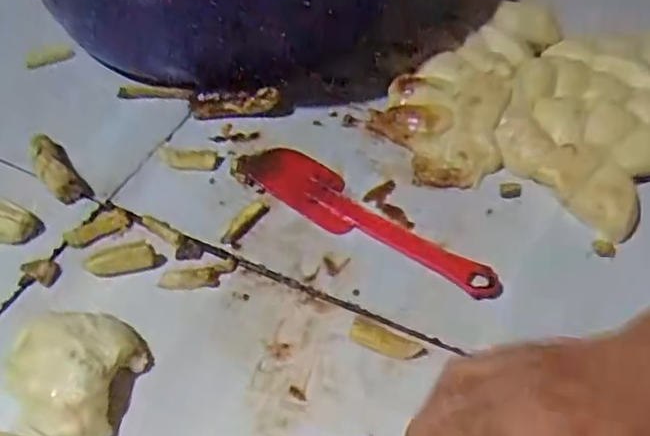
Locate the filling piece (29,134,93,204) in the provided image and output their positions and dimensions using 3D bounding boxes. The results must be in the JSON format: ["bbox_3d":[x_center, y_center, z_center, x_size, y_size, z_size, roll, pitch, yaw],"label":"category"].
[{"bbox_3d":[-0.205,-0.041,0.480,0.028,0.021,0.069,-30,55,-23],"label":"filling piece"}]

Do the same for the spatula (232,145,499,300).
[{"bbox_3d":[0.027,-0.001,0.457,0.210,0.007,0.043,30,55,23],"label":"spatula"}]

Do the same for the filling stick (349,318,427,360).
[{"bbox_3d":[0.038,0.076,0.394,0.047,0.004,0.017,20,52,17],"label":"filling stick"}]

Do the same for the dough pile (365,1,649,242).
[{"bbox_3d":[0.192,-0.097,0.526,0.259,0.029,0.232,17,51,15],"label":"dough pile"}]

